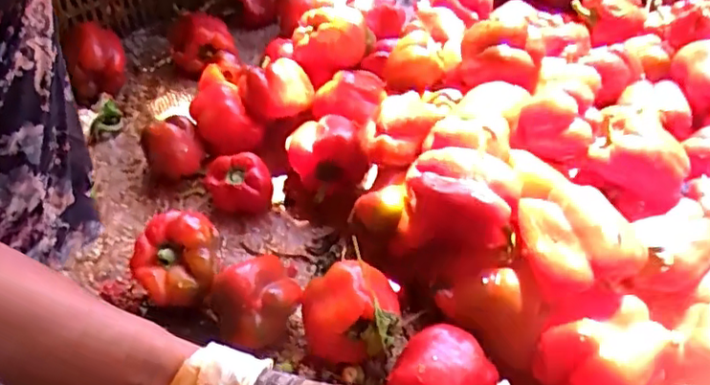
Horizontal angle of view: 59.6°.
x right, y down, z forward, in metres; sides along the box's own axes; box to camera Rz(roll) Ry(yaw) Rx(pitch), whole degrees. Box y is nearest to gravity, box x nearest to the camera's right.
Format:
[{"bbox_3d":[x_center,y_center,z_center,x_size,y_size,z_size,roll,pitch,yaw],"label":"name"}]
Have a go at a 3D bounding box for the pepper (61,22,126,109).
[{"bbox_3d":[-0.386,-0.189,0.937,0.077,0.091,0.076,-15,50,-13],"label":"pepper"}]

